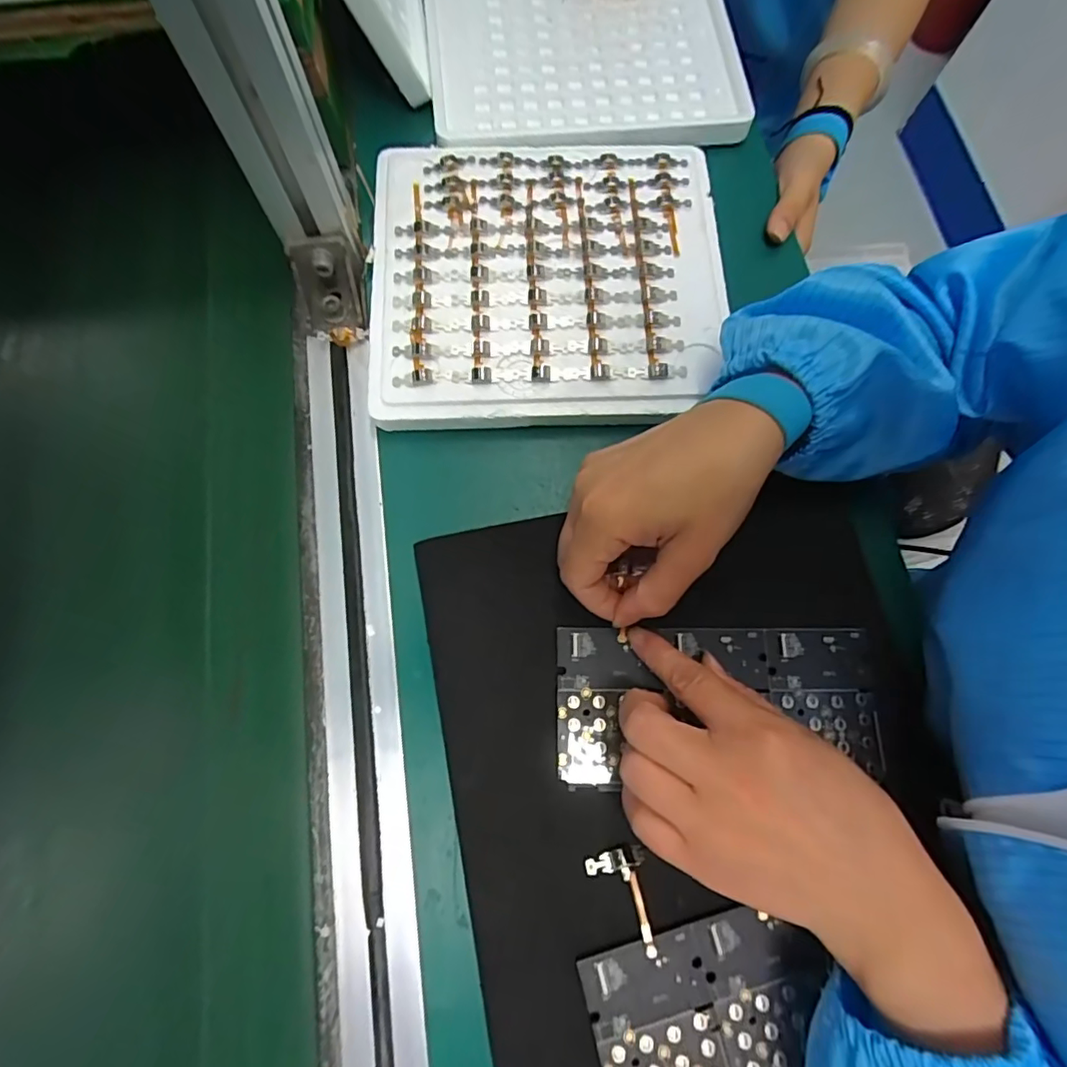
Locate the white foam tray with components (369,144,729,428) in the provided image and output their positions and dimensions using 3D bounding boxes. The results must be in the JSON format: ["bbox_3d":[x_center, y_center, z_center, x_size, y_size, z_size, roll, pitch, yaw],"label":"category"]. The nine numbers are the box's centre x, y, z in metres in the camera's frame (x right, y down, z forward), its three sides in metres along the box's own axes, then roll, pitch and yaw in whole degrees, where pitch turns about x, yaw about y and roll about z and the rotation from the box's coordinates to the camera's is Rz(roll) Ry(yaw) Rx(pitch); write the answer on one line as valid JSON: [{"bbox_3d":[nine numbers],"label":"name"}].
[{"bbox_3d":[0.009,-0.162,0.352,0.219,0.028,0.195,-2,74,-2],"label":"white foam tray with components"}]

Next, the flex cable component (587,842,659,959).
[{"bbox_3d":[0.041,0.175,0.259,0.028,0.004,0.045,-5,74,-3],"label":"flex cable component"}]

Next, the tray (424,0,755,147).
[{"bbox_3d":[0.038,-0.371,0.406,0.230,0.022,0.213,-3,74,-2],"label":"tray"}]

